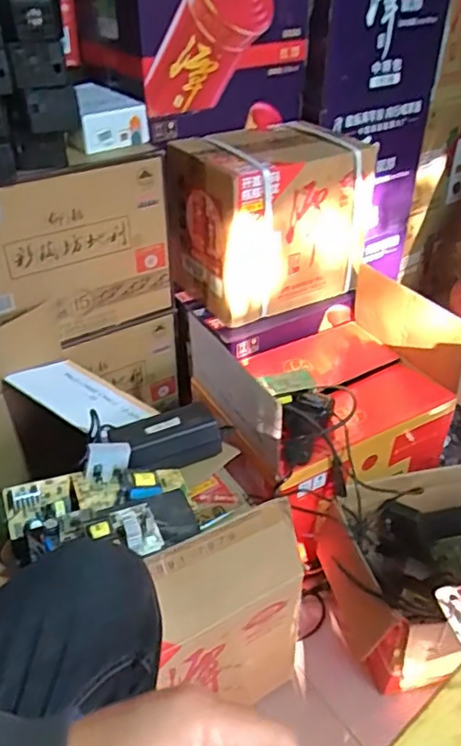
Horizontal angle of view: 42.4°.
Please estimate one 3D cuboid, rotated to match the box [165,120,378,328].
[{"bbox_3d":[0.065,-0.297,1.152,0.337,0.287,0.224,-18,41,-22],"label":"box"}]

